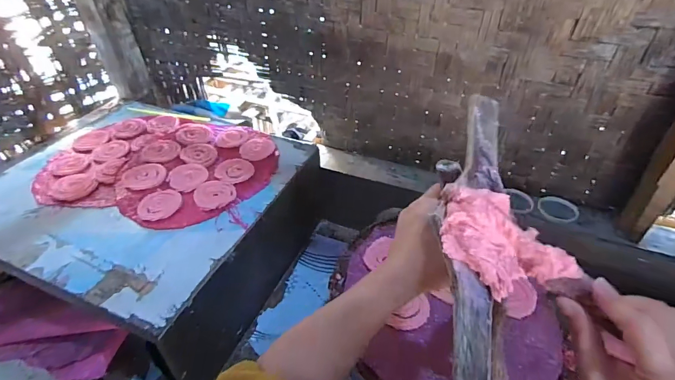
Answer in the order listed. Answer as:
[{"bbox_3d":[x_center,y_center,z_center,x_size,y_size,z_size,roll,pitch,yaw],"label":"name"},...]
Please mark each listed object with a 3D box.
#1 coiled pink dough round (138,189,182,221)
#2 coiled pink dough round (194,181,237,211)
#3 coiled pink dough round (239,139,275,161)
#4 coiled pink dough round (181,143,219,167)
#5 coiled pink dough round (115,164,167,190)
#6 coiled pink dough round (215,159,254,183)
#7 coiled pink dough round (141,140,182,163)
[{"bbox_3d":[-0.346,0.029,0.729,0.080,0.008,0.081,0,41,0],"label":"coiled pink dough round"},{"bbox_3d":[-0.245,0.008,0.748,0.078,0.010,0.083,0,41,0],"label":"coiled pink dough round"},{"bbox_3d":[-0.191,-0.096,0.875,0.078,0.014,0.075,0,41,0],"label":"coiled pink dough round"},{"bbox_3d":[-0.318,-0.083,0.859,0.085,0.013,0.072,7,41,8],"label":"coiled pink dough round"},{"bbox_3d":[-0.411,-0.028,0.789,0.093,0.009,0.080,-2,41,-2],"label":"coiled pink dough round"},{"bbox_3d":[-0.224,-0.043,0.813,0.087,0.006,0.082,0,41,0],"label":"coiled pink dough round"},{"bbox_3d":[-0.413,-0.093,0.874,0.101,0.006,0.077,28,48,29],"label":"coiled pink dough round"}]

